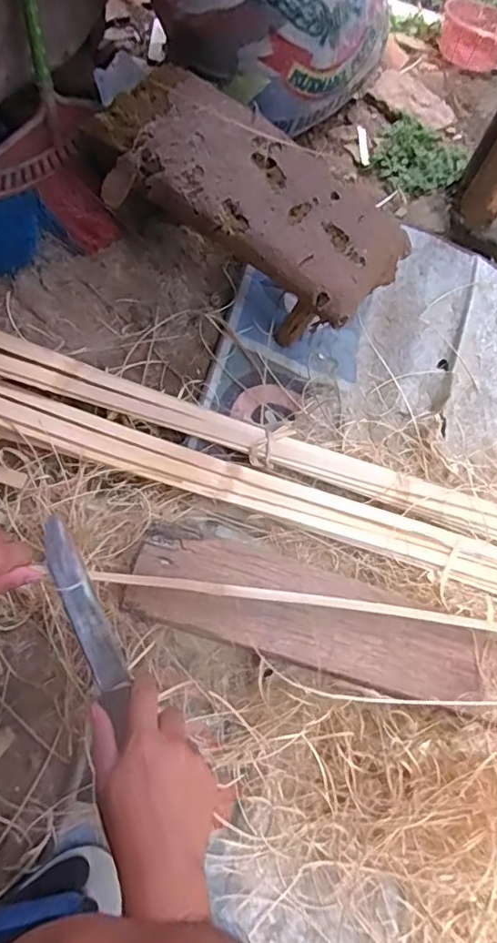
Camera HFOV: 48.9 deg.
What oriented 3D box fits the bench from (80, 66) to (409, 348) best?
[{"bbox_3d":[-0.002,-0.357,0.778,0.412,0.162,0.198,33,70,-6],"label":"bench"}]

